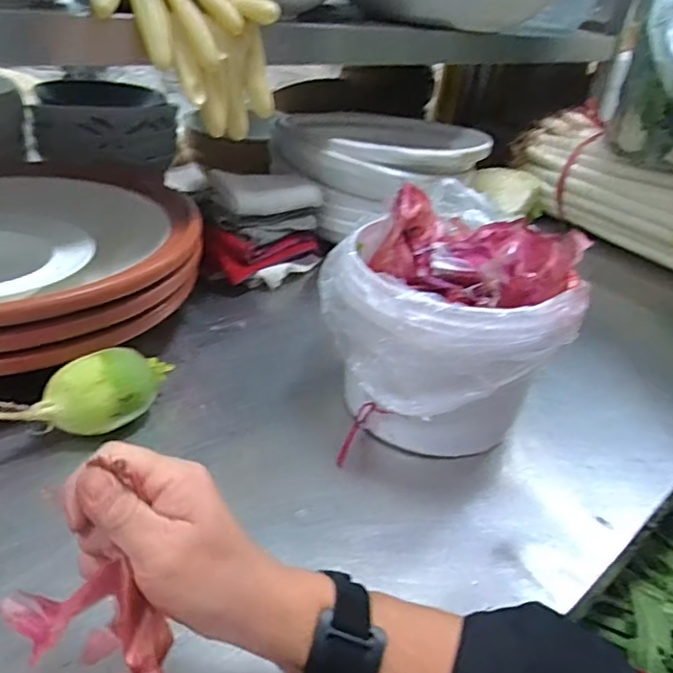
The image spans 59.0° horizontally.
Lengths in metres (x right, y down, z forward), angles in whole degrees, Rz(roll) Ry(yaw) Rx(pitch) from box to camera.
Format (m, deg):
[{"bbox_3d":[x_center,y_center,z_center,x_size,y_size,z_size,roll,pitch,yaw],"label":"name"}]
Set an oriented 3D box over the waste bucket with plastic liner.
[{"bbox_3d":[0.100,-0.011,0.558,0.204,0.191,0.209,6,32,-4],"label":"waste bucket with plastic liner"}]

